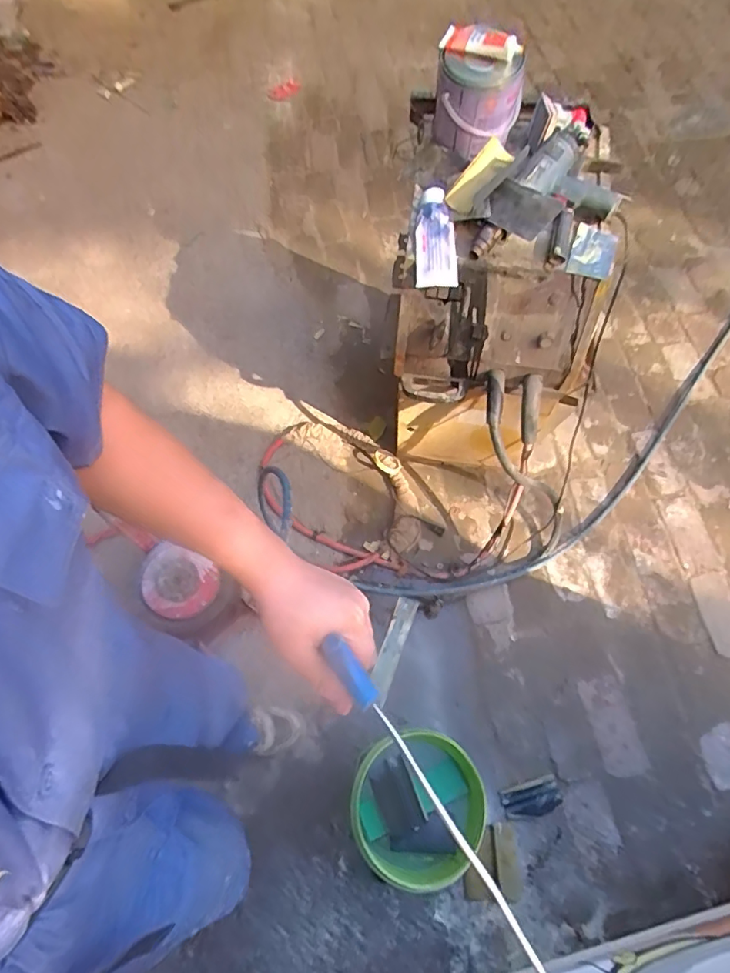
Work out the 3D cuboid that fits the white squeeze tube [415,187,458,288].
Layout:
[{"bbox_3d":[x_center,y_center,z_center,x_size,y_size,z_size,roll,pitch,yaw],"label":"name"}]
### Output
[{"bbox_3d":[0.132,-0.468,0.998,0.075,0.032,0.180,-3,92,0],"label":"white squeeze tube"}]

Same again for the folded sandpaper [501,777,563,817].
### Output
[{"bbox_3d":[0.393,0.739,1.243,0.136,0.010,0.066,-13,64,-5],"label":"folded sandpaper"}]

